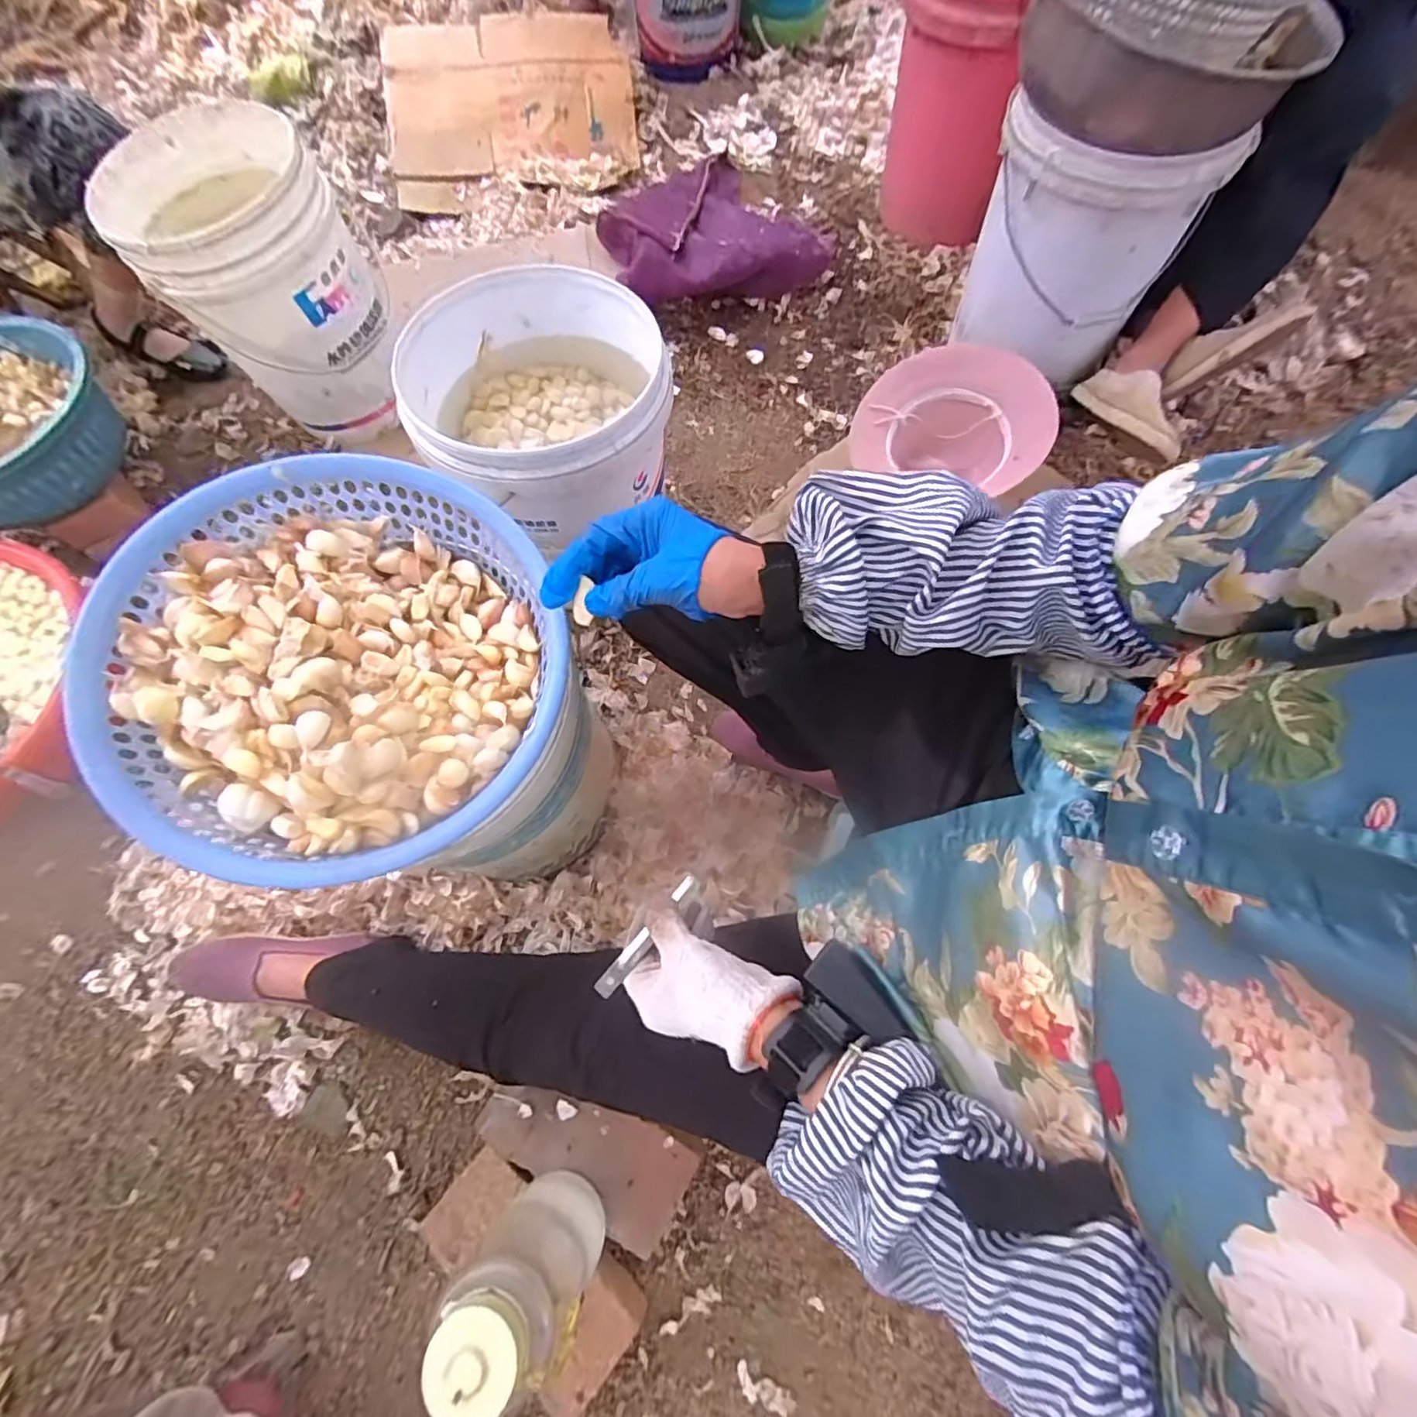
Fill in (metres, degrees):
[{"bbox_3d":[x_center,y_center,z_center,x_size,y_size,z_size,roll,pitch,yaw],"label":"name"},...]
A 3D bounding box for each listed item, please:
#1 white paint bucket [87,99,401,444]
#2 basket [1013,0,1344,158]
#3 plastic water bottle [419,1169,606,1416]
[{"bbox_3d":[-0.691,-0.673,0.990,0.273,0.357,0.273,-1,69,2],"label":"white paint bucket"},{"bbox_3d":[0.570,-0.878,0.746,0.335,0.124,0.334,16,70,7],"label":"basket"},{"bbox_3d":[-0.154,0.480,0.513,0.091,0.228,0.072,1,69,3],"label":"plastic water bottle"}]

